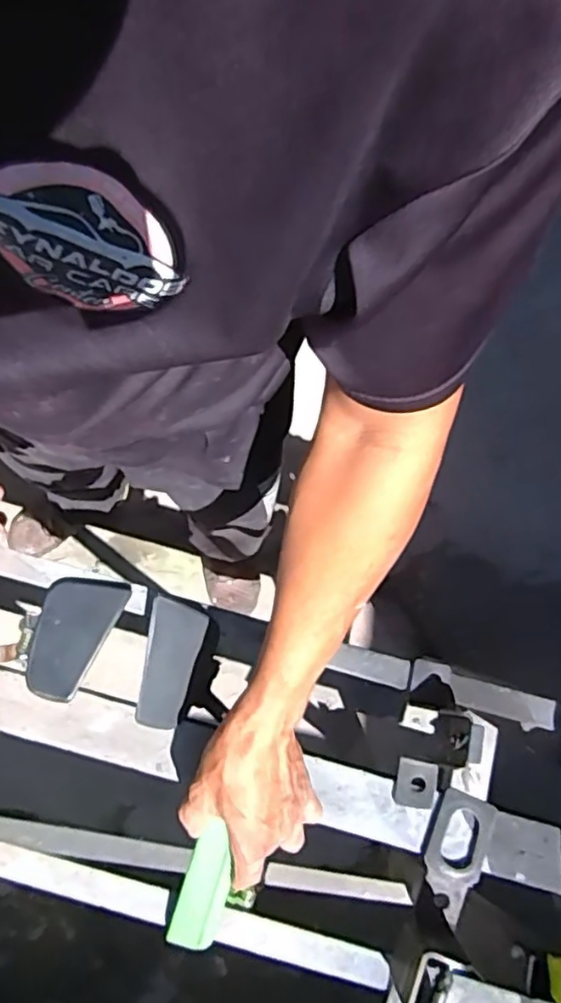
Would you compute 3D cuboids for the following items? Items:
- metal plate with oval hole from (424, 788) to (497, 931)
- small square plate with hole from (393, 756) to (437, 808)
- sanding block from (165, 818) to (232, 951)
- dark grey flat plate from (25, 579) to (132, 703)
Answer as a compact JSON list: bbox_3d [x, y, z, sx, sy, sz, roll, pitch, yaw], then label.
[{"bbox_3d":[0.148,0.300,0.548,0.049,0.009,0.098,20,75,5],"label":"metal plate with oval hole"},{"bbox_3d":[0.118,0.246,0.564,0.036,0.006,0.039,11,75,2],"label":"small square plate with hole"},{"bbox_3d":[-0.063,0.310,0.524,0.041,0.017,0.102,11,93,2],"label":"sanding block"},{"bbox_3d":[-0.190,0.118,0.582,0.066,0.009,0.111,23,76,6],"label":"dark grey flat plate"}]

